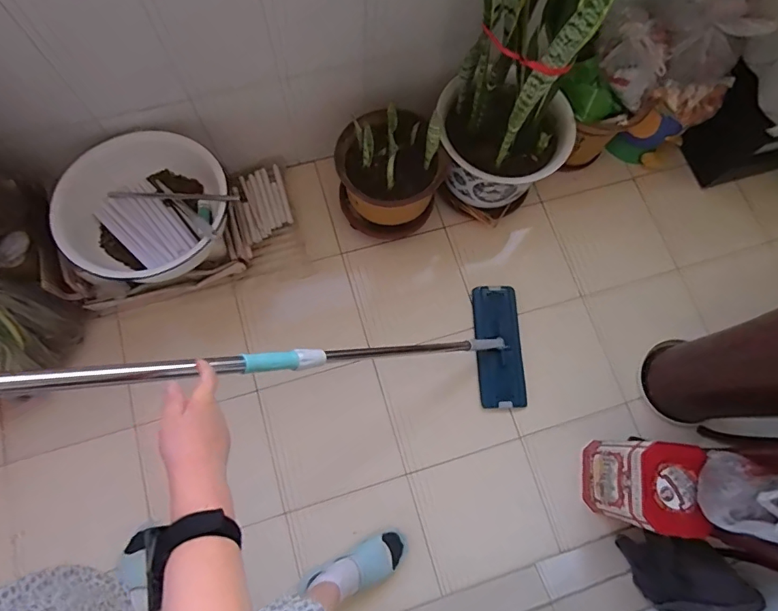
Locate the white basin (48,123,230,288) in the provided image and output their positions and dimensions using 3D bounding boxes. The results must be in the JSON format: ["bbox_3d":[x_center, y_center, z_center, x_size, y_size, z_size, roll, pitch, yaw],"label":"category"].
[{"bbox_3d":[-0.521,-0.204,1.036,0.333,0.125,0.324,1,74,-2],"label":"white basin"}]

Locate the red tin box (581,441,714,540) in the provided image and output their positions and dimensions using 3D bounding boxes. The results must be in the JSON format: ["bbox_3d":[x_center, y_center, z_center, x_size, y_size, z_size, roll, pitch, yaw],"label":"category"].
[{"bbox_3d":[0.550,0.392,1.066,0.132,0.258,0.176,6,74,-1],"label":"red tin box"}]

